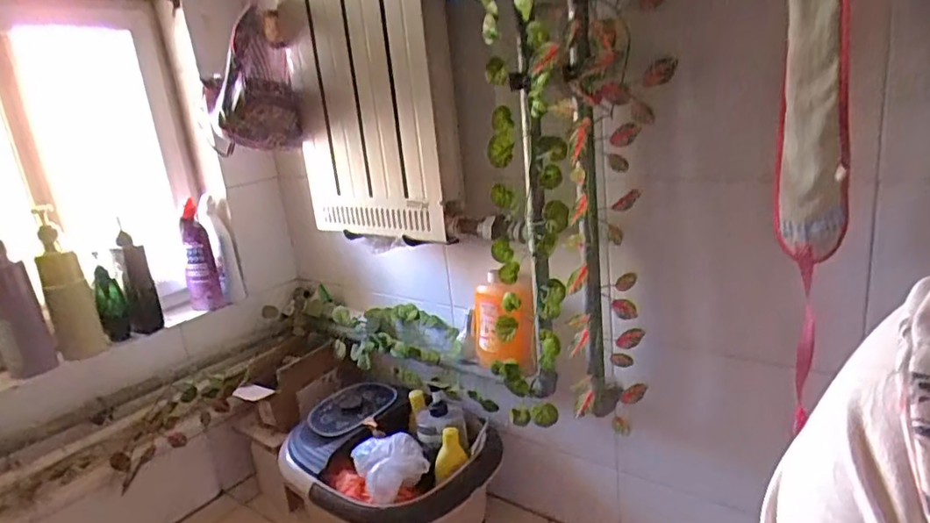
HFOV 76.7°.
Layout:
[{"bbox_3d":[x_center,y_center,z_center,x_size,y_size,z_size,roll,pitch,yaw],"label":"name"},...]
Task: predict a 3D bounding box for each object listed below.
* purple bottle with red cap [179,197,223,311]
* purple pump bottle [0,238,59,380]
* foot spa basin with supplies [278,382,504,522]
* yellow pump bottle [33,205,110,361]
[{"bbox_3d":[-0.576,-0.002,1.272,0.066,0.231,0.046,-13,18,-21],"label":"purple bottle with red cap"},{"bbox_3d":[-0.781,0.077,1.017,0.072,0.249,0.058,-19,21,-38],"label":"purple pump bottle"},{"bbox_3d":[-0.135,0.408,1.086,0.343,0.235,0.282,9,22,37],"label":"foot spa basin with supplies"},{"bbox_3d":[-0.718,0.041,1.061,0.070,0.267,0.049,-15,19,-28],"label":"yellow pump bottle"}]

